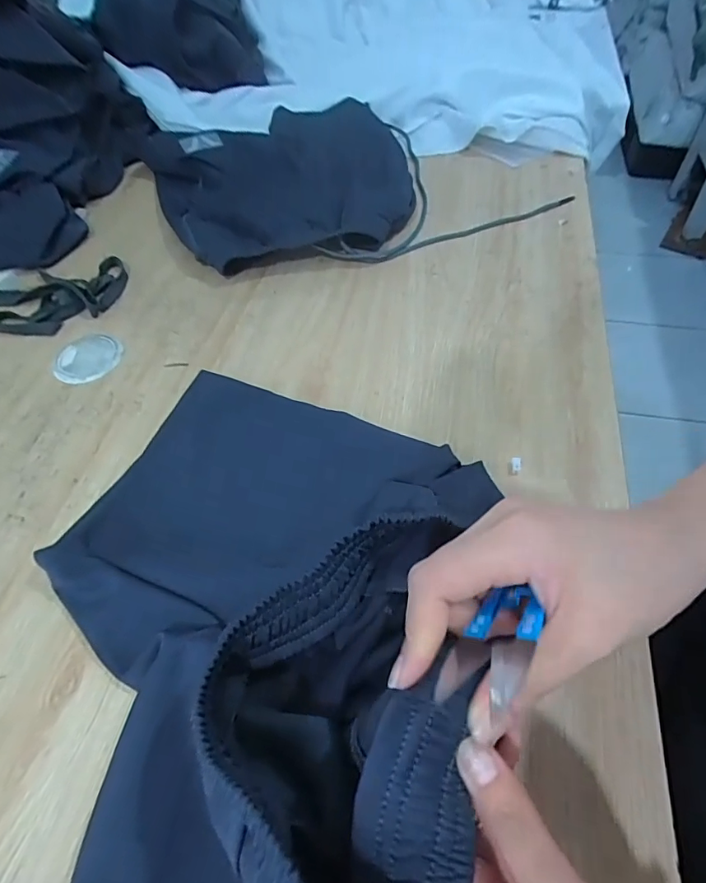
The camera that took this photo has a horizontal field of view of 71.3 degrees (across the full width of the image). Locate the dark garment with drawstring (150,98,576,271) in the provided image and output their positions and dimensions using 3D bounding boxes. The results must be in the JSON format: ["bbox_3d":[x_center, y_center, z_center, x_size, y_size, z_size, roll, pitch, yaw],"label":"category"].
[{"bbox_3d":[-0.087,-0.341,0.635,0.313,0.059,0.349,-19,55,-10],"label":"dark garment with drawstring"}]

